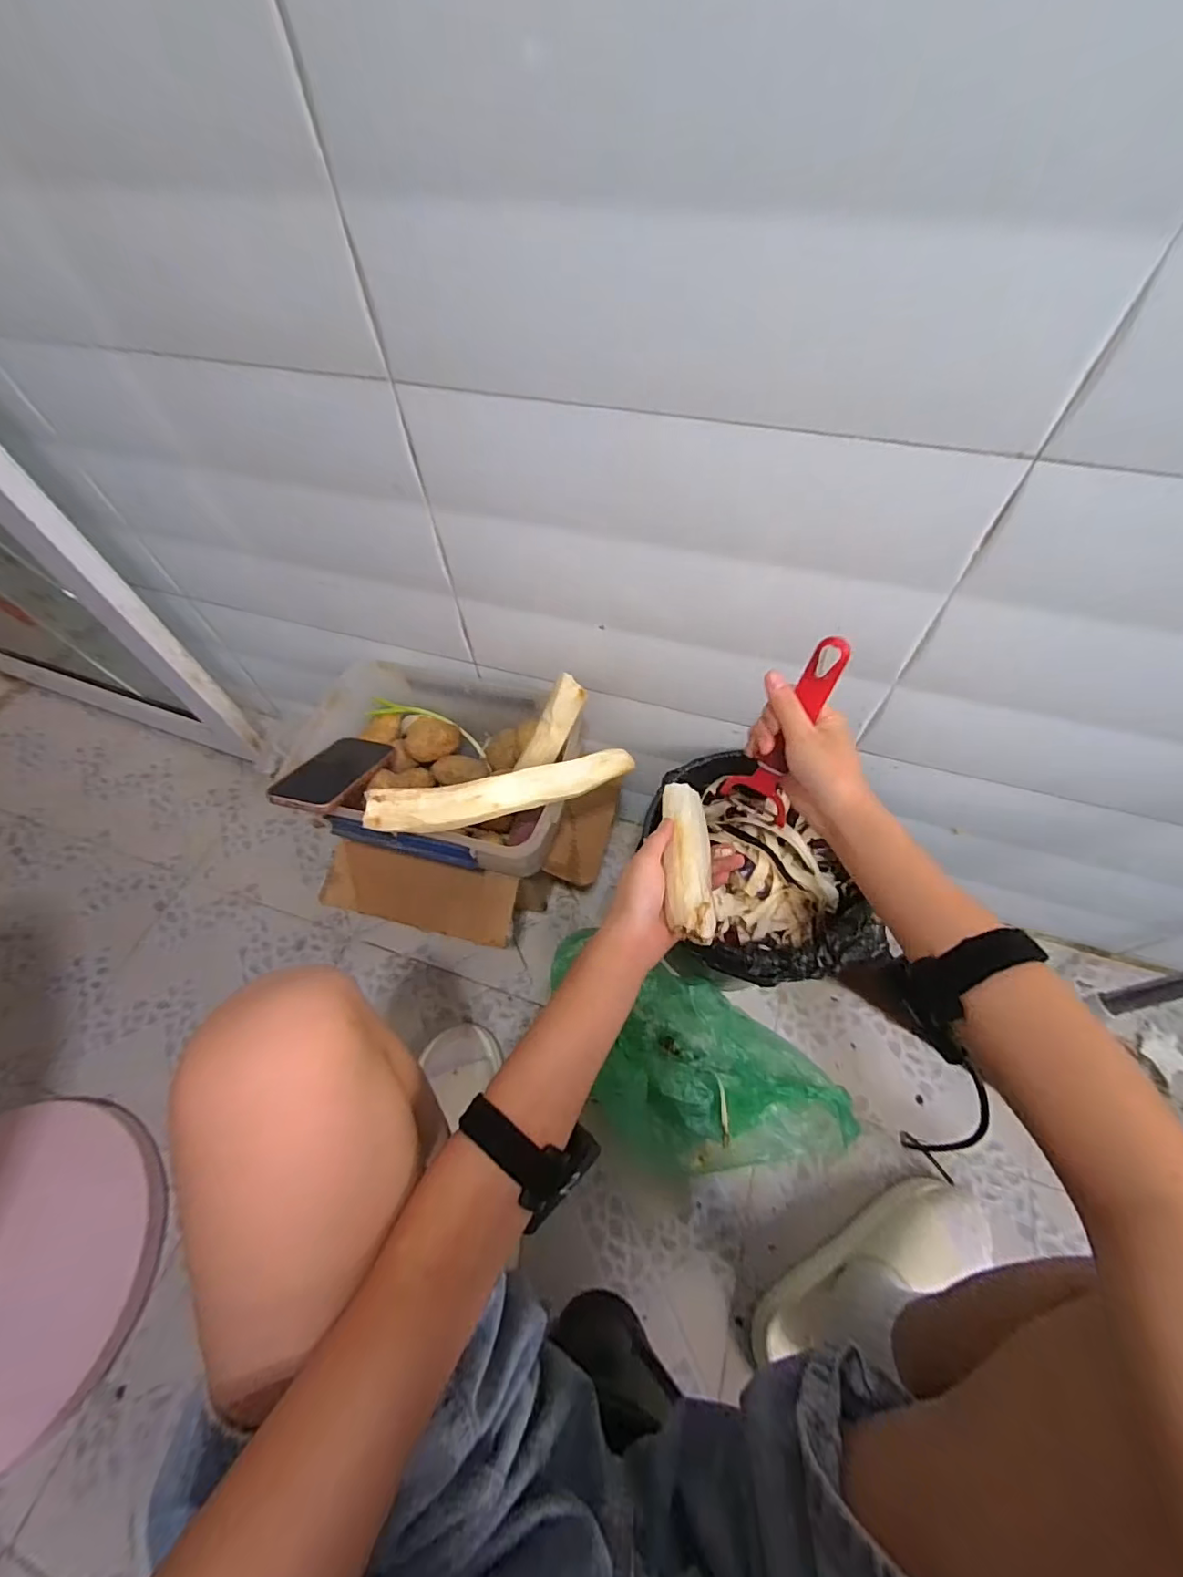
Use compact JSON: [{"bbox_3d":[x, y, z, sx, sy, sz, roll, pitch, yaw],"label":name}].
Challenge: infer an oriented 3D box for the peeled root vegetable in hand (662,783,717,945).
[{"bbox_3d":[0.083,0.059,0.472,0.037,0.025,0.148,1,52,2],"label":"peeled root vegetable in hand"}]

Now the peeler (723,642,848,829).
[{"bbox_3d":[0.157,-0.046,0.436,0.057,0.156,0.028,26,33,15],"label":"peeler"}]

